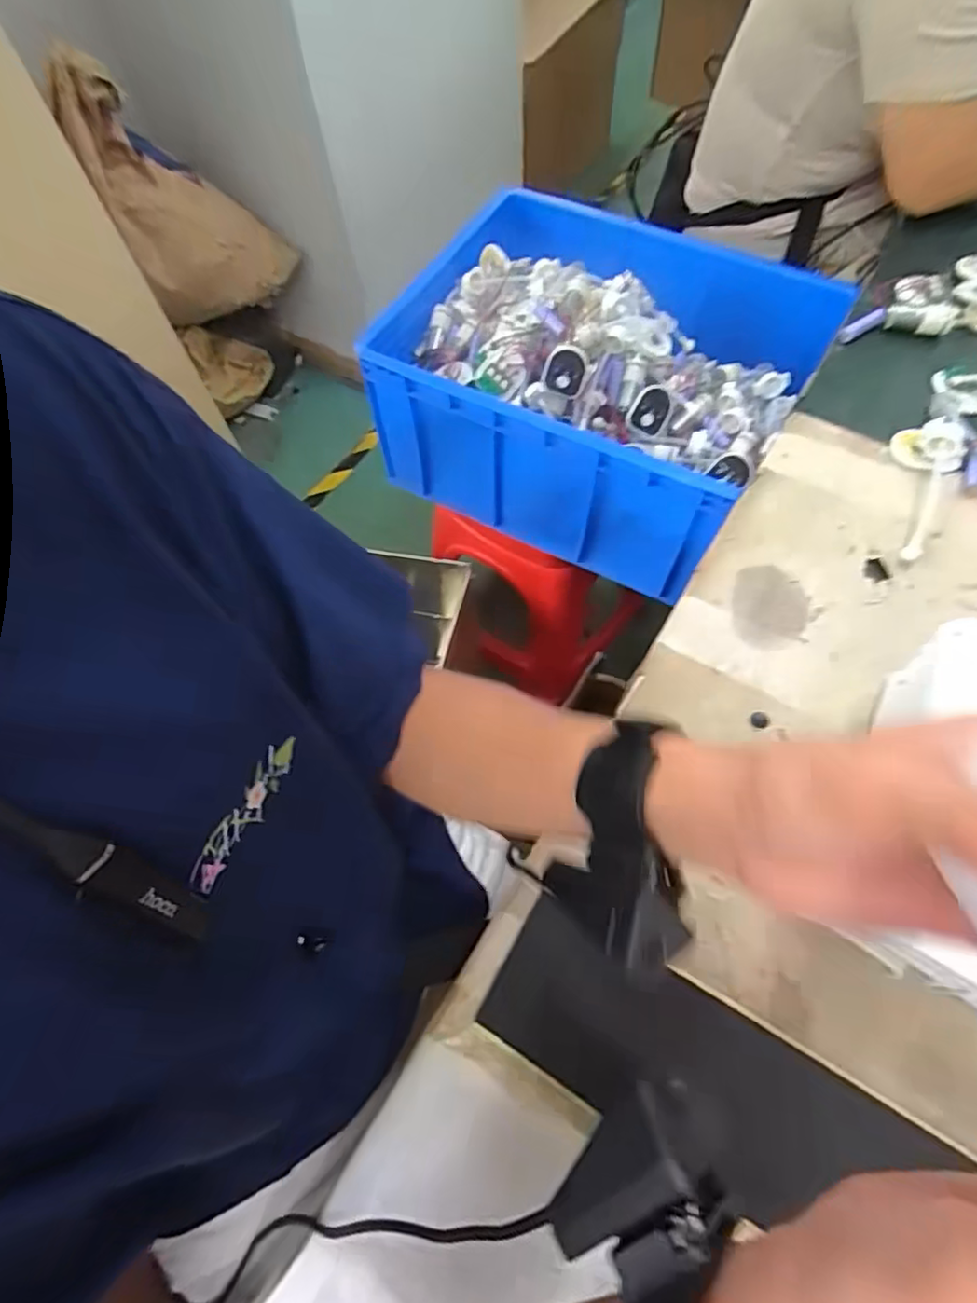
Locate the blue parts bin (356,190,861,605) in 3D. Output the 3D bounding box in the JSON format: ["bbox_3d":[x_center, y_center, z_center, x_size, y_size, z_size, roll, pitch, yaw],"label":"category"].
[{"bbox_3d":[0.146,-0.396,0.837,0.486,0.206,0.464,25,69,14],"label":"blue parts bin"}]

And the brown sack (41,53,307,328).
[{"bbox_3d":[-0.600,-0.906,1.212,0.324,0.427,0.146,-16,65,-4],"label":"brown sack"}]

